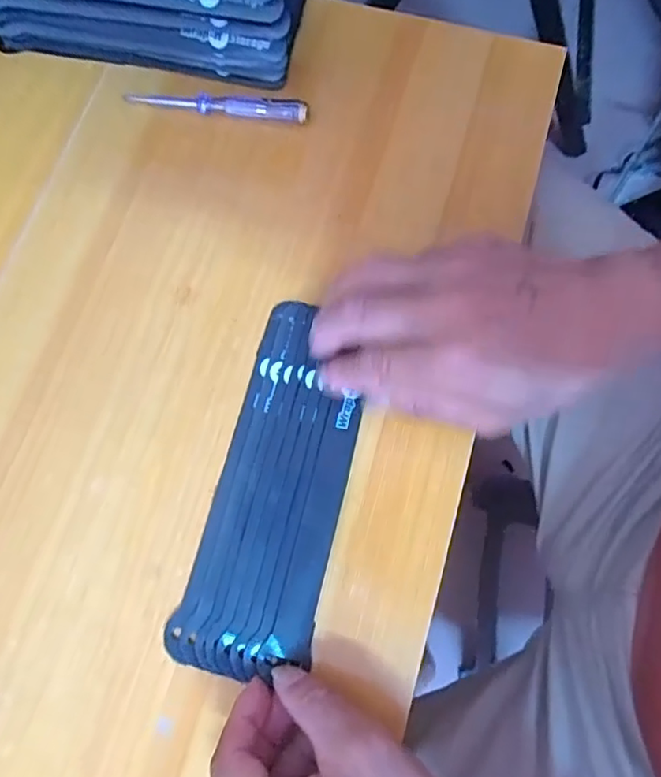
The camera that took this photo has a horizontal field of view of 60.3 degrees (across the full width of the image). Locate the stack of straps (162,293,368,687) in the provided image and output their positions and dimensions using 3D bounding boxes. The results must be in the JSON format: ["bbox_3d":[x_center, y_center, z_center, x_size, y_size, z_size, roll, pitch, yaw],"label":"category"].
[{"bbox_3d":[-0.028,0.049,0.310,0.071,0.012,0.194,10,75,4],"label":"stack of straps"}]

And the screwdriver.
[{"bbox_3d":[-0.074,-0.184,0.368,0.119,0.016,0.009,8,75,3],"label":"screwdriver"}]

